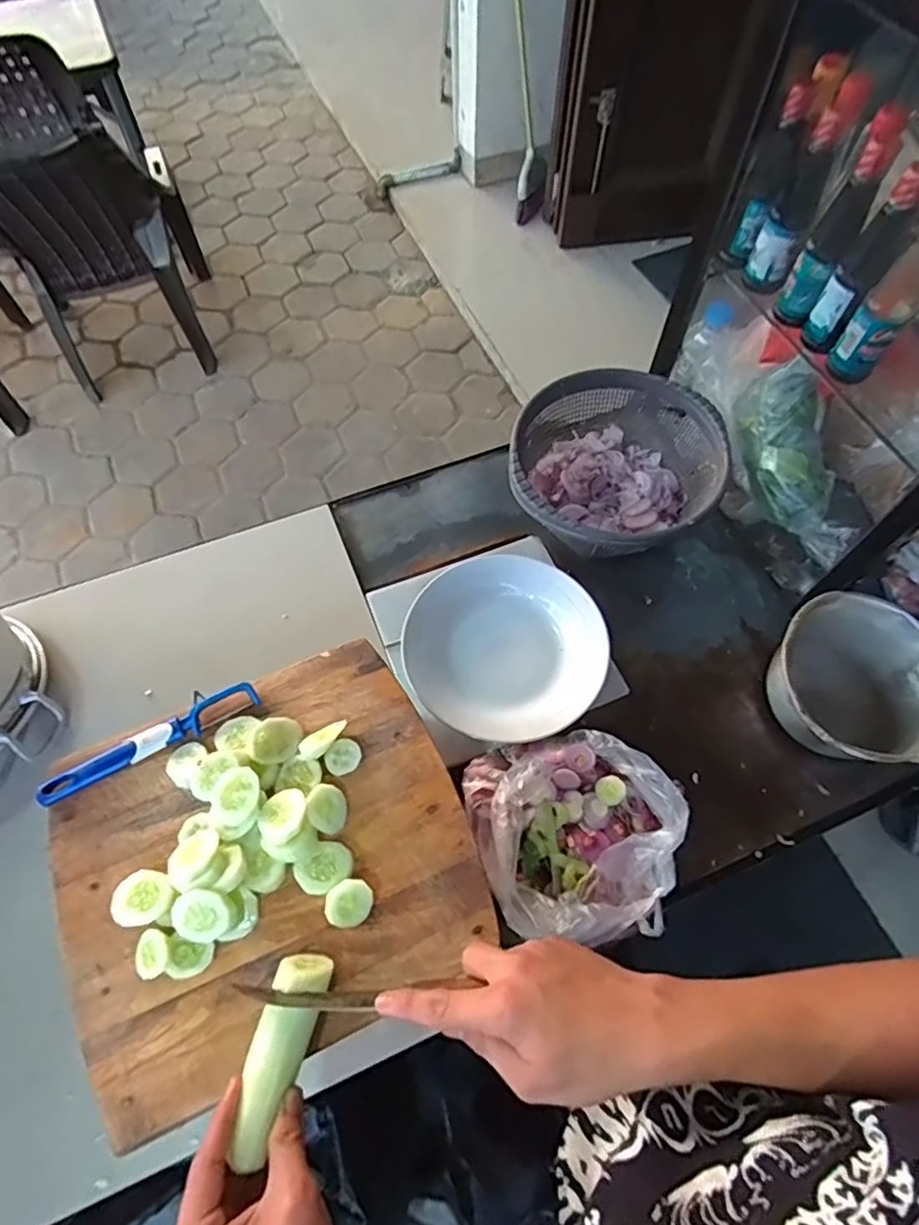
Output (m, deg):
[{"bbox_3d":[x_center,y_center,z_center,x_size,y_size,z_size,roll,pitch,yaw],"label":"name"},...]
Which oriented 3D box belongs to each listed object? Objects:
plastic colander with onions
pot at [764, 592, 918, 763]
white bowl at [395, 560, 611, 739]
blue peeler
[{"bbox_3d":[0.188,-0.169,0.760,0.245,0.097,0.239,4,62,2],"label":"plastic colander with onions"},{"bbox_3d":[0.409,0.080,0.651,0.168,0.097,0.176,0,62,0],"label":"pot"},{"bbox_3d":[0.050,0.038,0.696,0.219,0.052,0.189,-1,62,-1],"label":"white bowl"},{"bbox_3d":[-0.256,0.105,0.515,0.178,0.015,0.030,-30,66,-15],"label":"blue peeler"}]

